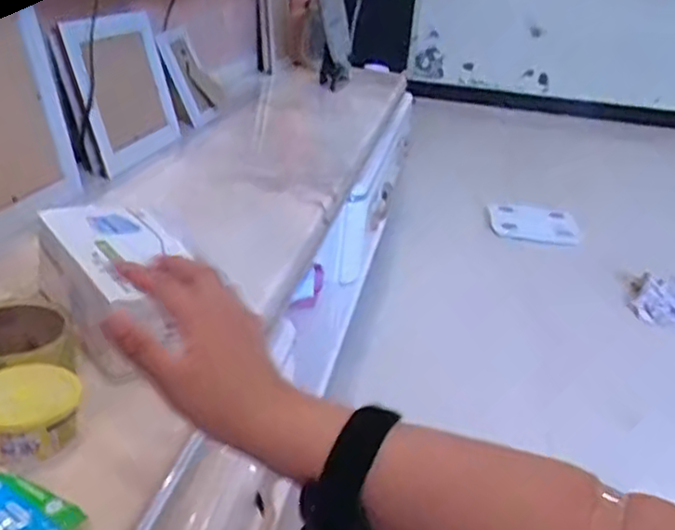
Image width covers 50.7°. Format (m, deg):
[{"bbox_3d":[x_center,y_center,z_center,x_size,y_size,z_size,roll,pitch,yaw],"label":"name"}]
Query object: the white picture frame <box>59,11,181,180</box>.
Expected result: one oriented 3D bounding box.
[{"bbox_3d":[-0.289,-0.253,1.013,0.025,0.199,0.231,-2,24,15],"label":"white picture frame"}]

